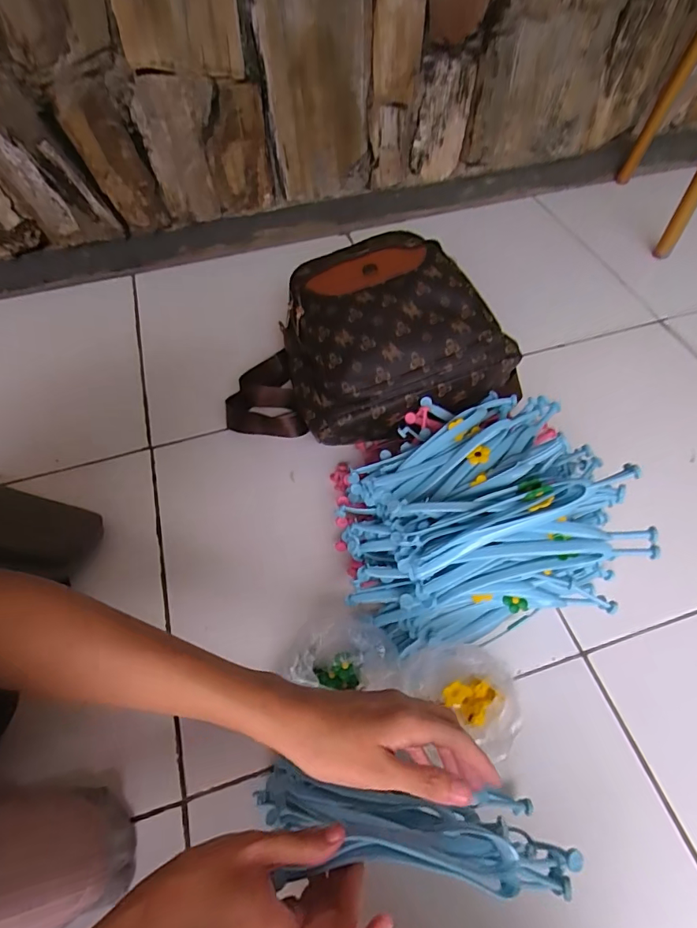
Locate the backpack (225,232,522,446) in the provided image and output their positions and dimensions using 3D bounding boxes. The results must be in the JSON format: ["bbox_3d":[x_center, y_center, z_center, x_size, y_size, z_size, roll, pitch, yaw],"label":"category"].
[{"bbox_3d":[0.012,-0.158,0.590,0.357,0.152,0.261,-10,57,-6],"label":"backpack"}]

